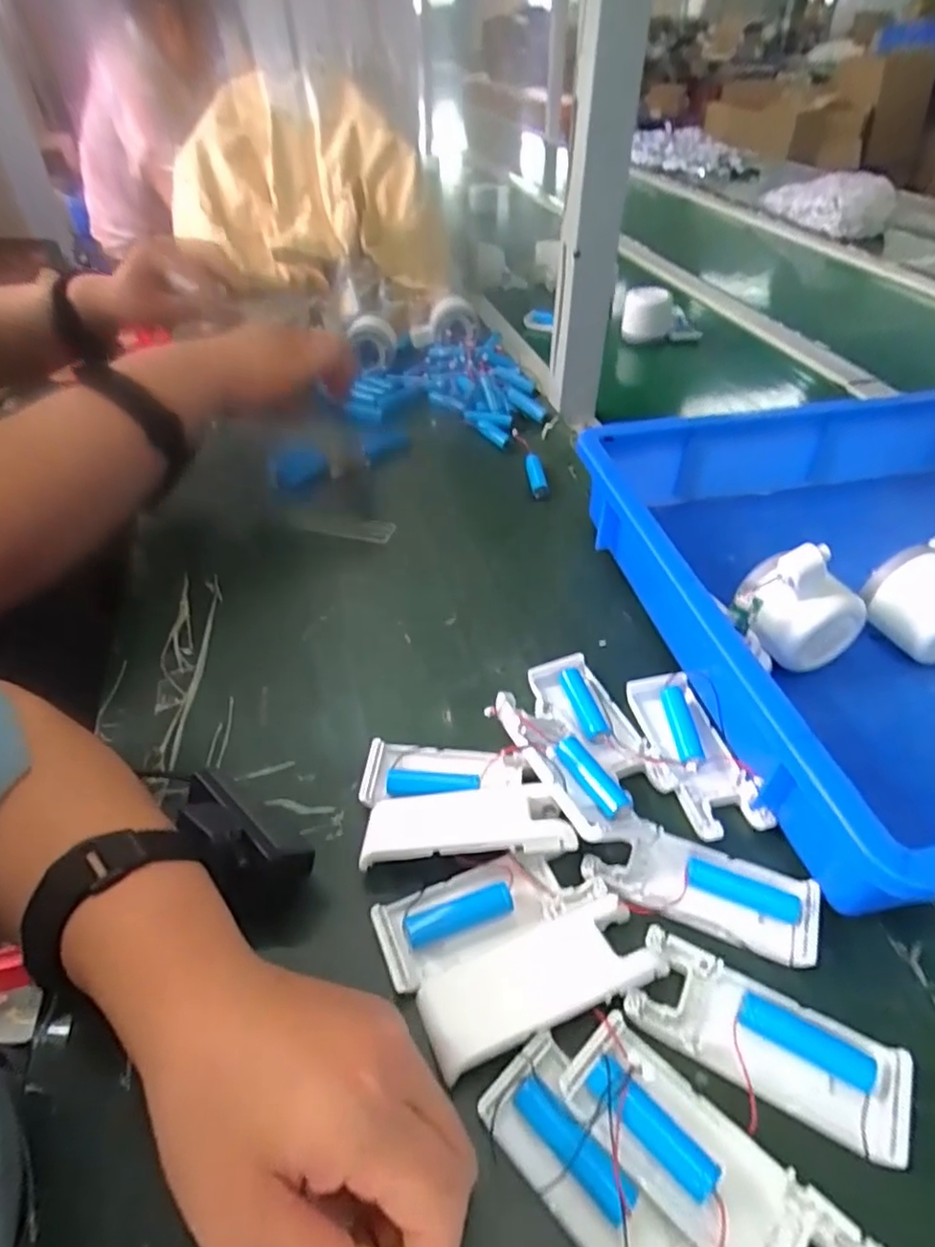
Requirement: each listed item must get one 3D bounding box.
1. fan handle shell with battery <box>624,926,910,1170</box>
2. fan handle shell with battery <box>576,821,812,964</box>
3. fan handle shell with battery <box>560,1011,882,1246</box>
[{"bbox_3d":[0.120,0.169,0.265,0.103,0.011,0.042,21,48,21],"label":"fan handle shell with battery"},{"bbox_3d":[0.110,0.120,0.305,0.103,0.019,0.043,13,46,13],"label":"fan handle shell with battery"},{"bbox_3d":[0.084,0.193,0.230,0.103,0.025,0.040,34,54,30],"label":"fan handle shell with battery"}]

